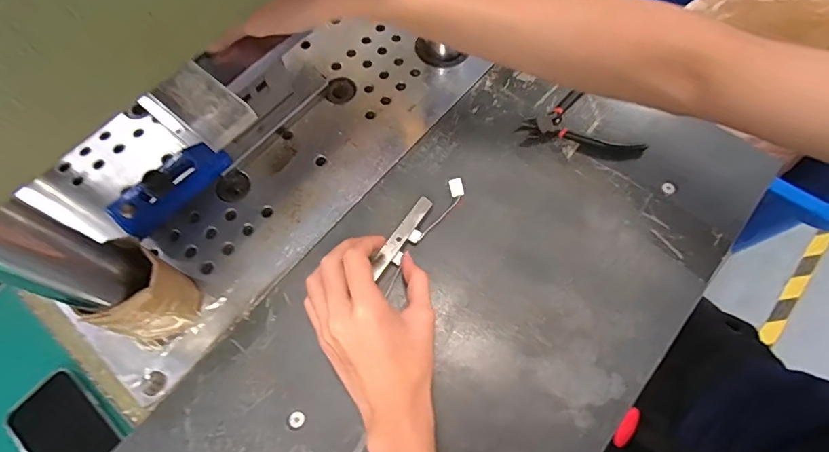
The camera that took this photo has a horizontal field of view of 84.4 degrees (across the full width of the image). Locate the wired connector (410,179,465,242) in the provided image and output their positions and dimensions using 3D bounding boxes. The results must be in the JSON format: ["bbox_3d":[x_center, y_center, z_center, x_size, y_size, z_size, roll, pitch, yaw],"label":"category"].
[{"bbox_3d":[0.023,-0.015,0.436,0.018,0.009,0.082,33,72,14],"label":"wired connector"}]

